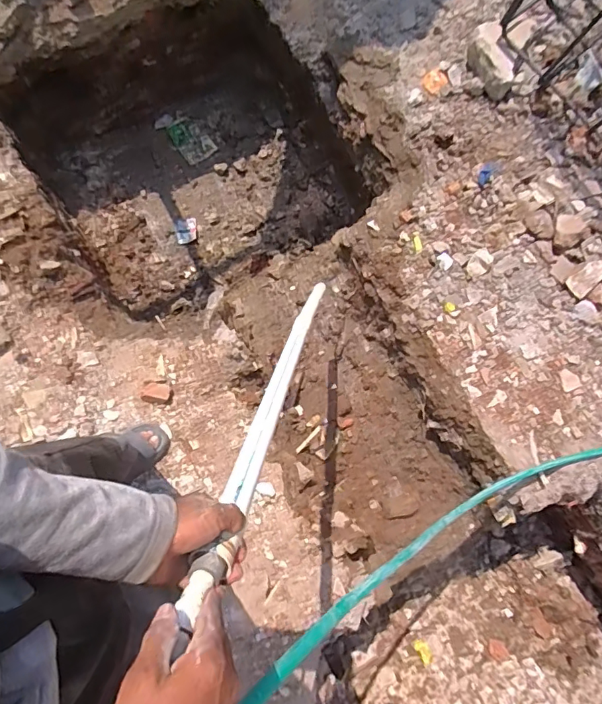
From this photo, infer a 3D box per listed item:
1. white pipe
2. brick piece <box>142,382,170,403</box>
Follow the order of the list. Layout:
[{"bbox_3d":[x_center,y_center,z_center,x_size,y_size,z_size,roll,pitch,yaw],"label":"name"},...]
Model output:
[{"bbox_3d":[-0.027,0.047,0.730,0.036,0.822,0.026,14,118,3],"label":"white pipe"},{"bbox_3d":[-0.380,0.109,1.247,0.069,0.030,0.050,7,81,-6],"label":"brick piece"}]

